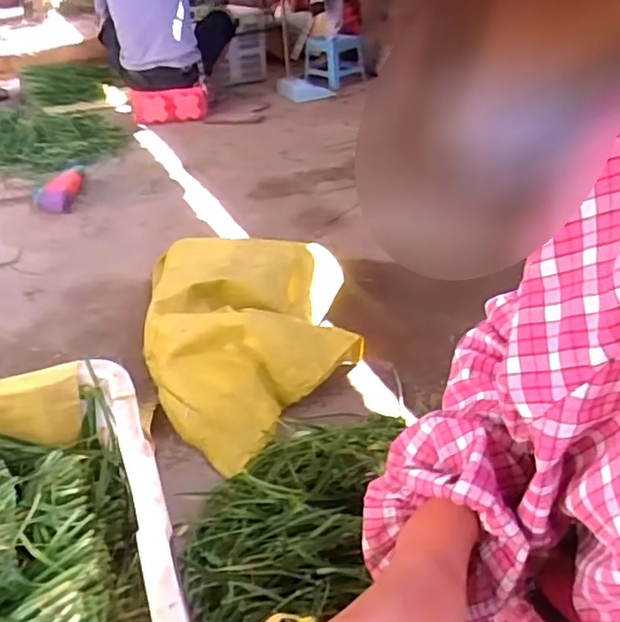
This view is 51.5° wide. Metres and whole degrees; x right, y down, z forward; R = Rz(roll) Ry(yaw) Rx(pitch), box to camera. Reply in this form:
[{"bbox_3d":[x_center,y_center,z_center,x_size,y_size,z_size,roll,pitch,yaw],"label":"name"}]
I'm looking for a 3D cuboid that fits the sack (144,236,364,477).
[{"bbox_3d":[-0.120,0.027,1.334,0.423,0.151,0.624,-7,32,-4],"label":"sack"}]

